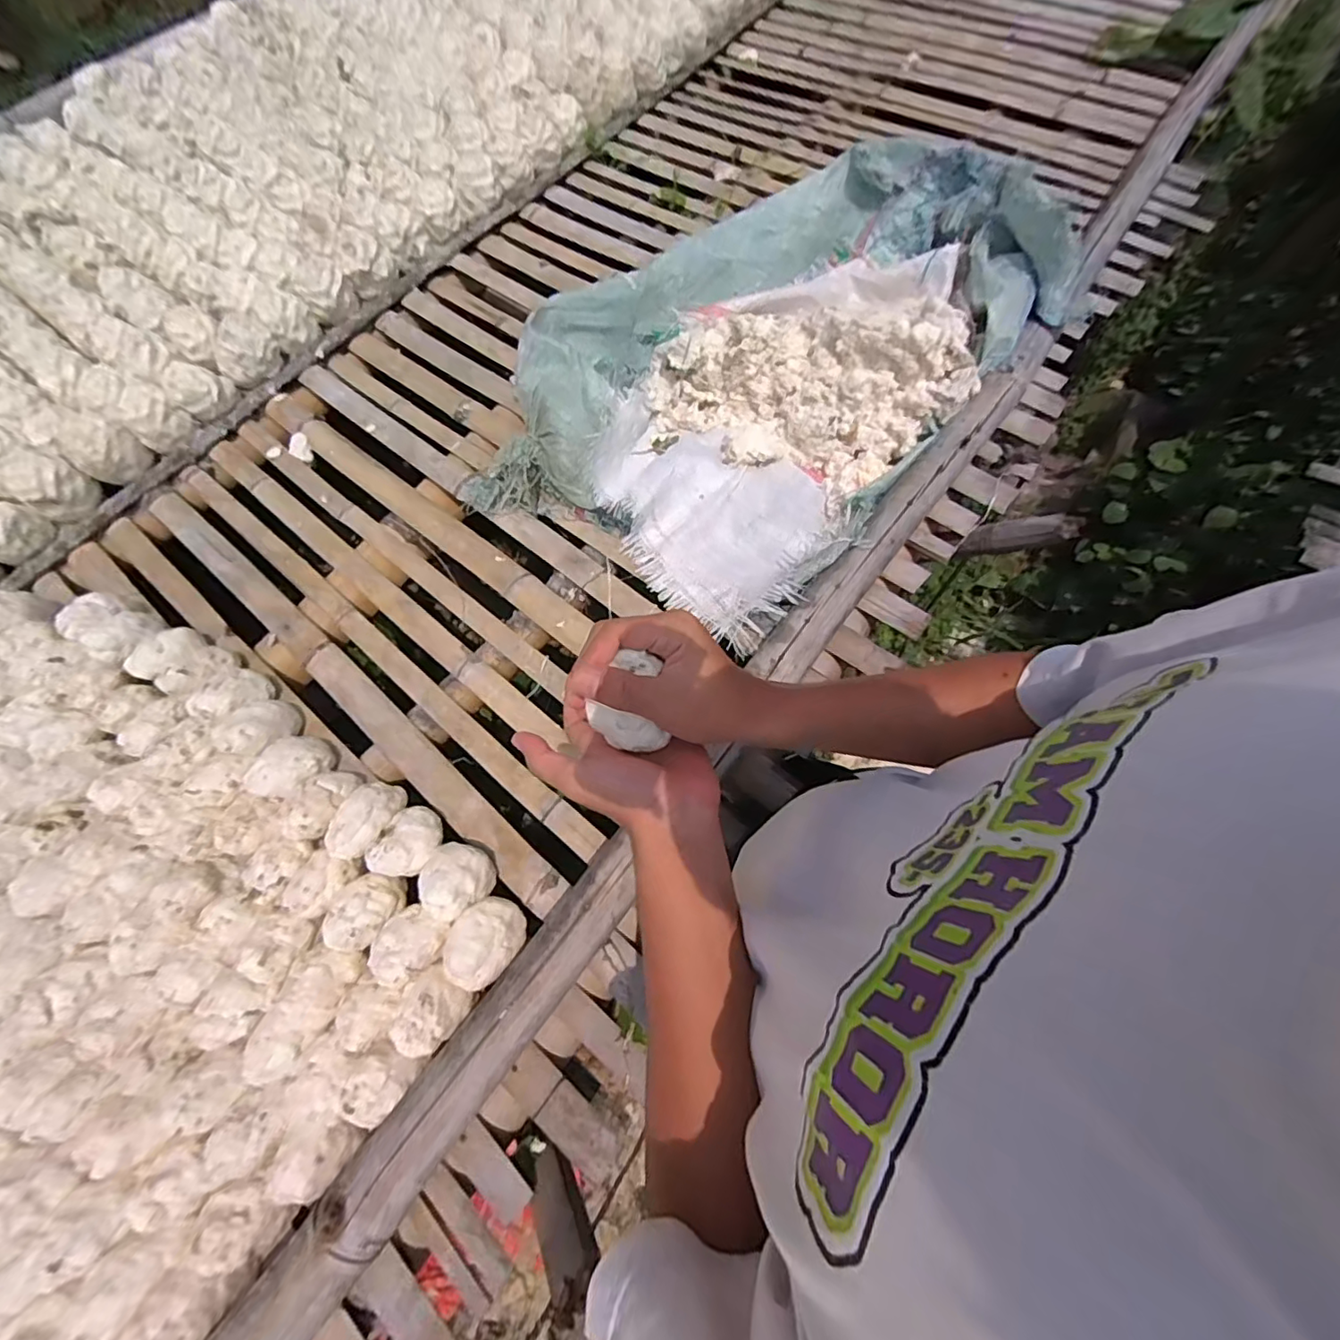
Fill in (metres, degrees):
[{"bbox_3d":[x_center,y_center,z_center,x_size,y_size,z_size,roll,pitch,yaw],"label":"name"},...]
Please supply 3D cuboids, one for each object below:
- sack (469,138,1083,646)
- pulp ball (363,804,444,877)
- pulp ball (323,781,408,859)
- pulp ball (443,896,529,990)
[{"bbox_3d":[0.138,-0.439,0.785,0.521,0.150,0.811,40,74,15],"label":"sack"},{"bbox_3d":[-0.272,0.181,0.599,0.059,0.062,0.071,21,70,9],"label":"pulp ball"},{"bbox_3d":[-0.322,0.161,0.611,0.053,0.065,0.083,14,70,7],"label":"pulp ball"},{"bbox_3d":[-0.177,0.261,0.551,0.064,0.066,0.072,43,75,16],"label":"pulp ball"}]

